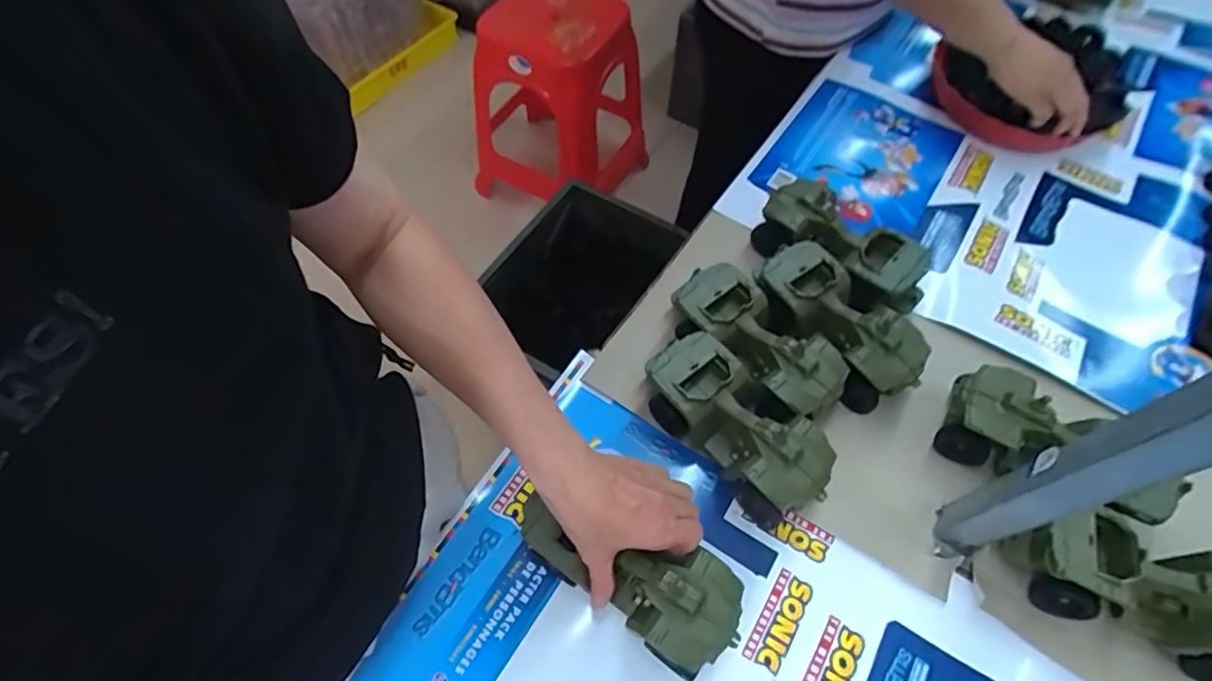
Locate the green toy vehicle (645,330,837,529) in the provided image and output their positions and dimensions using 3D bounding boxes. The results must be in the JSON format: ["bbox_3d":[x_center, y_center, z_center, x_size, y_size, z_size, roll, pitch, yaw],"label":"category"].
[{"bbox_3d":[0.114,0.077,0.534,0.085,0.081,0.187,-37,66,-20],"label":"green toy vehicle"}]

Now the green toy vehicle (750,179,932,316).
[{"bbox_3d":[0.255,-0.097,0.638,0.185,0.081,0.078,36,65,19],"label":"green toy vehicle"}]

